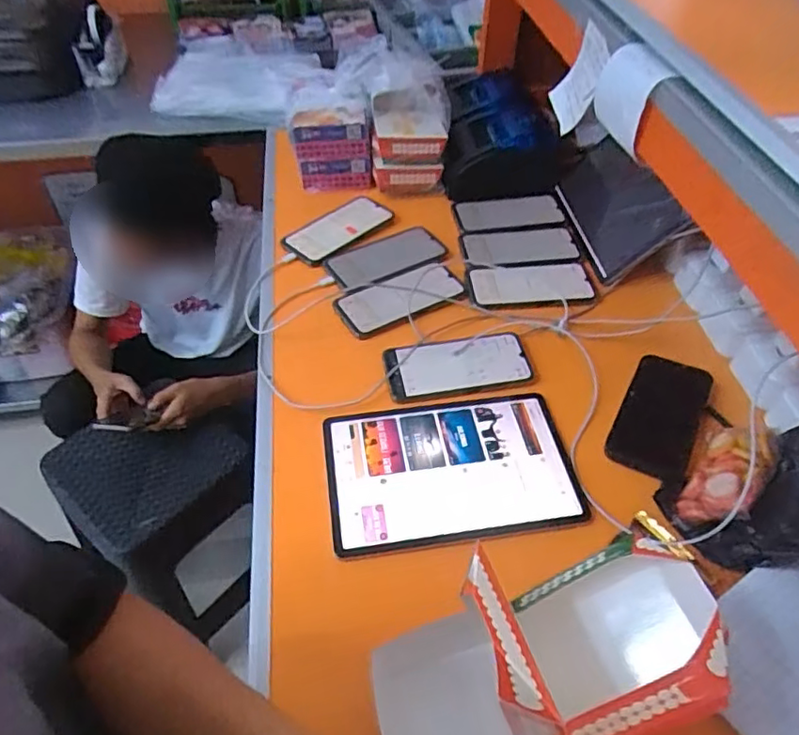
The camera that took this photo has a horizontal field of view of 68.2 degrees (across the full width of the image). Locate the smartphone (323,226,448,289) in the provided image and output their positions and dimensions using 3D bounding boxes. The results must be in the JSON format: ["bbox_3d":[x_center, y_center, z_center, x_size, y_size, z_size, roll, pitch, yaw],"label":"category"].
[{"bbox_3d":[-0.019,-0.156,0.848,0.170,0.009,0.085,-23,53,-21],"label":"smartphone"}]

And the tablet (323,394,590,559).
[{"bbox_3d":[0.053,0.103,0.615,0.251,0.005,0.163,-6,49,-7],"label":"tablet"}]

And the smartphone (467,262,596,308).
[{"bbox_3d":[0.180,-0.115,0.807,0.167,0.007,0.083,-3,48,-4],"label":"smartphone"}]

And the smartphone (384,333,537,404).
[{"bbox_3d":[0.070,-0.004,0.707,0.170,0.011,0.083,-7,49,-8],"label":"smartphone"}]

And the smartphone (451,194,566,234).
[{"bbox_3d":[0.171,-0.241,0.917,0.160,0.006,0.078,-5,48,-6],"label":"smartphone"}]

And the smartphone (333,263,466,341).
[{"bbox_3d":[0.001,-0.095,0.788,0.169,0.013,0.081,-23,53,-21],"label":"smartphone"}]

